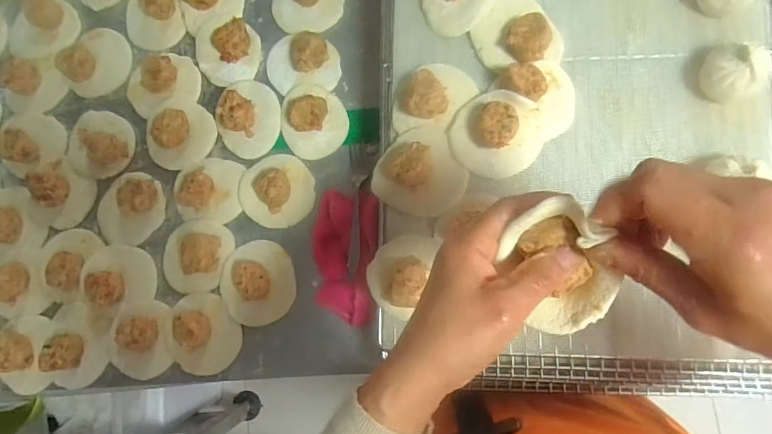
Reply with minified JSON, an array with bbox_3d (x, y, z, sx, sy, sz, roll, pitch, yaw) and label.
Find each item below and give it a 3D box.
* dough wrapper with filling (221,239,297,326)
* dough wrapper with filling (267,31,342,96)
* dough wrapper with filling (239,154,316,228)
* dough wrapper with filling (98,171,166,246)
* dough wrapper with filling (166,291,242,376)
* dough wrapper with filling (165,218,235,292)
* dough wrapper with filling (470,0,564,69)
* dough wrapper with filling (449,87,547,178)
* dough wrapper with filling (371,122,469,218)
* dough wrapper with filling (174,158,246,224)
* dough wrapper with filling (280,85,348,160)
[{"bbox_3d":[-0.149,0.075,0.528,0.083,0.034,0.095,-11,82,3],"label":"dough wrapper with filling"},{"bbox_3d":[-0.100,-0.187,0.549,0.087,0.035,0.074,-3,82,5],"label":"dough wrapper with filling"},{"bbox_3d":[-0.130,-0.034,0.538,0.089,0.037,0.085,-1,83,5],"label":"dough wrapper with filling"},{"bbox_3d":[-0.307,-0.009,0.551,0.074,0.029,0.089,21,85,7],"label":"dough wrapper with filling"},{"bbox_3d":[-0.209,0.131,0.517,0.074,0.035,0.090,-38,81,-1],"label":"dough wrapper with filling"},{"bbox_3d":[-0.226,0.044,0.537,0.079,0.037,0.085,-1,83,5],"label":"dough wrapper with filling"},{"bbox_3d":[0.131,-0.190,0.461,0.082,0.032,0.085,-15,82,3],"label":"dough wrapper with filling"},{"bbox_3d":[0.108,-0.081,0.444,0.089,0.041,0.079,25,85,8],"label":"dough wrapper with filling"},{"bbox_3d":[0.038,-0.046,0.456,0.088,0.038,0.088,-1,83,5],"label":"dough wrapper with filling"},{"bbox_3d":[-0.214,-0.033,0.544,0.081,0.034,0.072,3,83,5],"label":"dough wrapper with filling"},{"bbox_3d":[-0.085,-0.116,0.538,0.077,0.039,0.090,-9,85,2],"label":"dough wrapper with filling"}]

